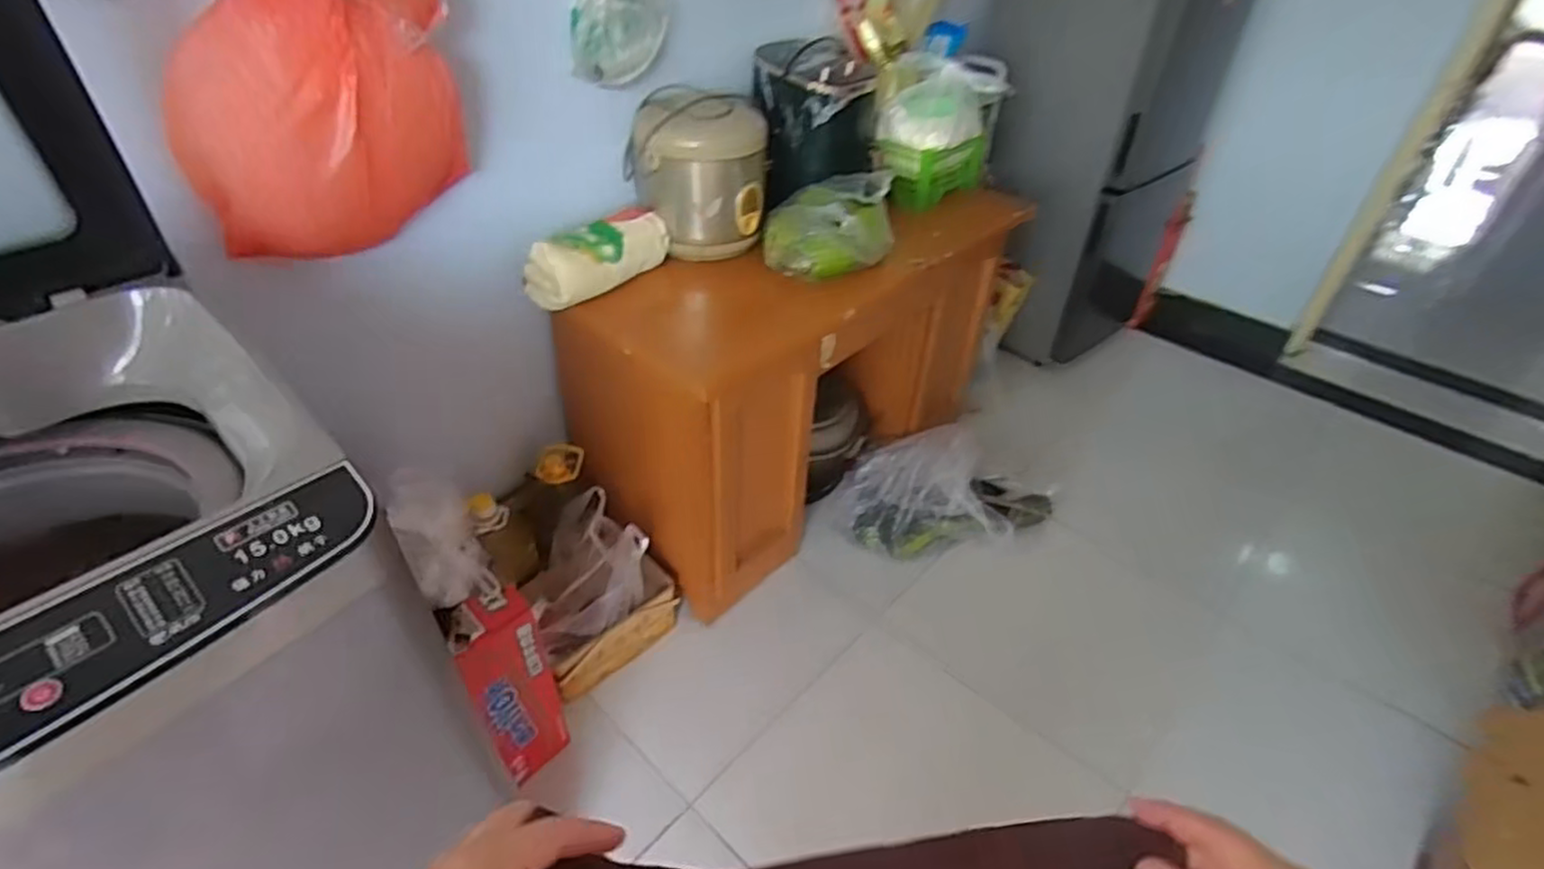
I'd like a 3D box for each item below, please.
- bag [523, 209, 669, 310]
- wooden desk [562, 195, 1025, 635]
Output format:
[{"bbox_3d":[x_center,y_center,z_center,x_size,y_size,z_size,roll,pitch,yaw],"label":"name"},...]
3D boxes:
[{"bbox_3d":[-0.324,-0.342,1.353,0.131,0.101,0.286,29,46,28],"label":"bag"},{"bbox_3d":[0.087,-0.177,1.774,0.452,0.687,1.089,33,48,31],"label":"wooden desk"}]

